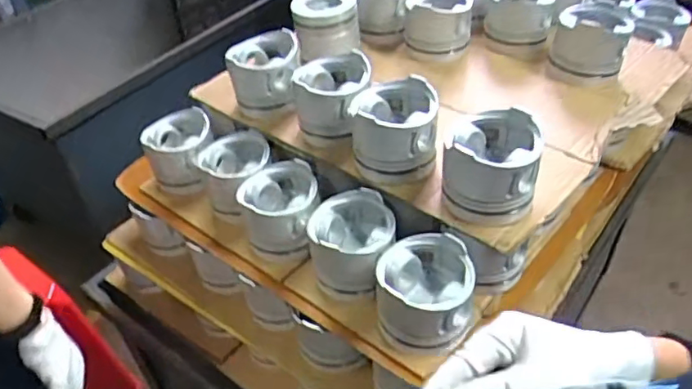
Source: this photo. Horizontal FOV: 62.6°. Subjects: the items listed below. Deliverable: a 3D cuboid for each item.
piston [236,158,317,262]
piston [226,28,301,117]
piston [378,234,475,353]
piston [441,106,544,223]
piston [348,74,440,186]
[{"bbox_3d":[-0.085,0.020,0.753,0.106,0.073,0.119,-4,42,0],"label":"piston"},{"bbox_3d":[-0.114,-0.178,0.832,0.103,0.077,0.107,-6,42,-2],"label":"piston"},{"bbox_3d":[0.088,0.104,0.619,0.105,0.068,0.100,1,42,6],"label":"piston"},{"bbox_3d":[0.163,-0.033,0.636,0.100,0.084,0.102,6,43,11],"label":"piston"},{"bbox_3d":[0.059,-0.078,0.687,0.102,0.081,0.106,0,42,4],"label":"piston"}]

